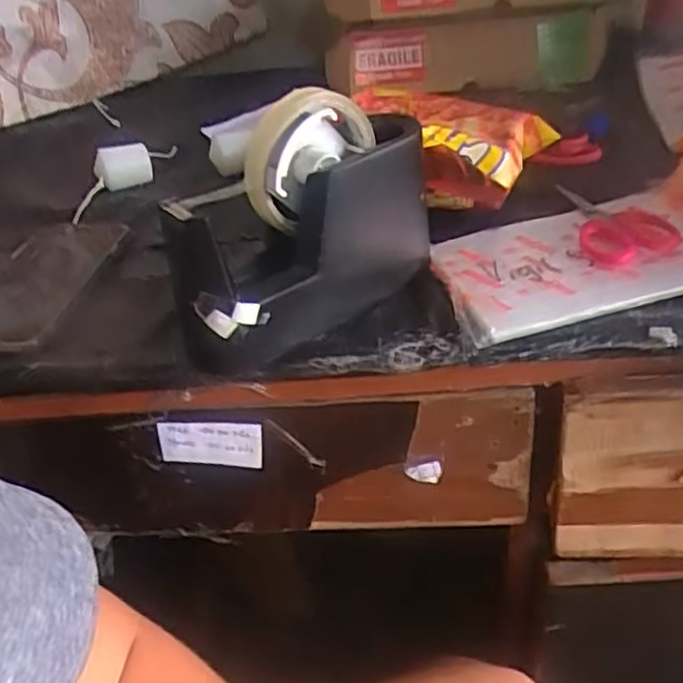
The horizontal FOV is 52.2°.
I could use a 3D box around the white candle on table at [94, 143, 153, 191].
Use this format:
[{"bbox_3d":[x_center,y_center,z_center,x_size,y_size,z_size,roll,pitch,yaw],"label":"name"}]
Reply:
[{"bbox_3d":[-0.198,-0.158,0.632,0.049,0.032,0.031,-15,37,-10],"label":"white candle on table"}]

